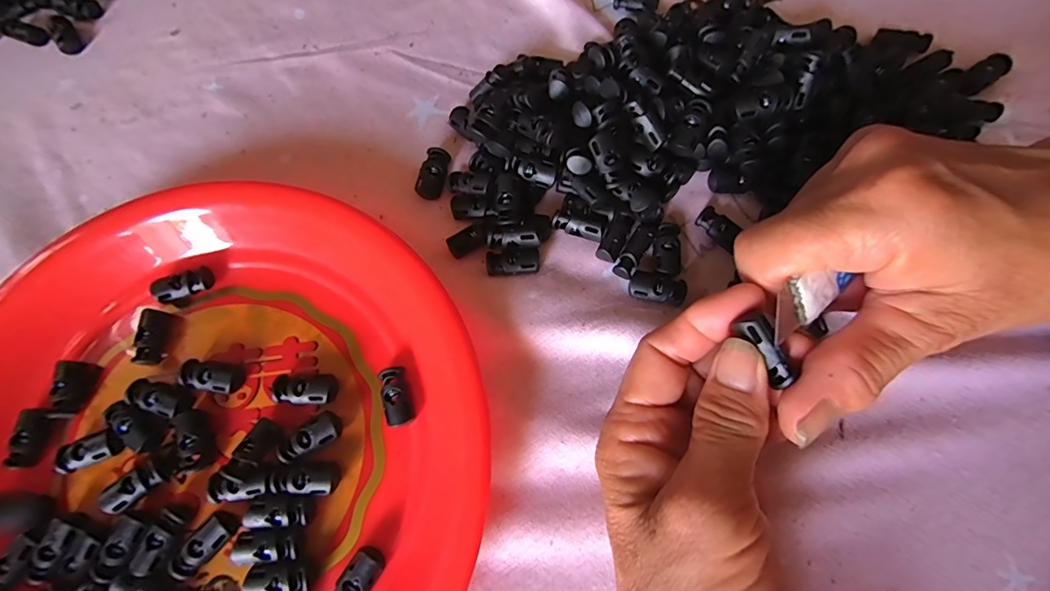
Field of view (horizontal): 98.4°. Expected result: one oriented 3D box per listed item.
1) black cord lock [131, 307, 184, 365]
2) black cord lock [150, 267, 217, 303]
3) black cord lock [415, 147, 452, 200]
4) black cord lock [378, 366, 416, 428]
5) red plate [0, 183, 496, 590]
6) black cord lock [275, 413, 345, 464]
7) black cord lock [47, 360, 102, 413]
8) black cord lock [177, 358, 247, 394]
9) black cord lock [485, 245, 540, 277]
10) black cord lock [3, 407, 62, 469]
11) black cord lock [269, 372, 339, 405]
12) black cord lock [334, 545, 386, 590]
[{"bbox_3d":[-0.187,0.021,0.229,0.013,0.009,0.027,5,75,3],"label":"black cord lock"},{"bbox_3d":[-0.178,-0.005,0.236,0.029,0.009,0.013,-18,75,-3],"label":"black cord lock"},{"bbox_3d":[-0.051,-0.068,0.252,0.014,0.010,0.026,17,76,7],"label":"black cord lock"},{"bbox_3d":[-0.061,0.048,0.217,0.013,0.008,0.027,-17,74,-3],"label":"black cord lock"},{"bbox_3d":[-0.154,0.072,0.206,0.271,0.026,0.244,5,75,4],"label":"red plate"},{"bbox_3d":[-0.099,0.066,0.211,0.028,0.010,0.013,-30,75,-6],"label":"black cord lock"},{"bbox_3d":[-0.224,0.045,0.223,0.013,0.009,0.025,7,75,4],"label":"black cord lock"},{"bbox_3d":[-0.152,0.039,0.221,0.029,0.009,0.014,7,75,4],"label":"black cord lock"},{"bbox_3d":[-0.006,-0.018,0.235,0.027,0.006,0.014,-2,74,1],"label":"black cord lock"},{"bbox_3d":[-0.234,0.068,0.216,0.017,0.007,0.027,9,75,4],"label":"black cord lock"},{"bbox_3d":[-0.106,0.044,0.218,0.029,0.009,0.015,3,74,3],"label":"black cord lock"},{"bbox_3d":[-0.073,0.124,0.195,0.014,0.007,0.029,32,78,10],"label":"black cord lock"}]

